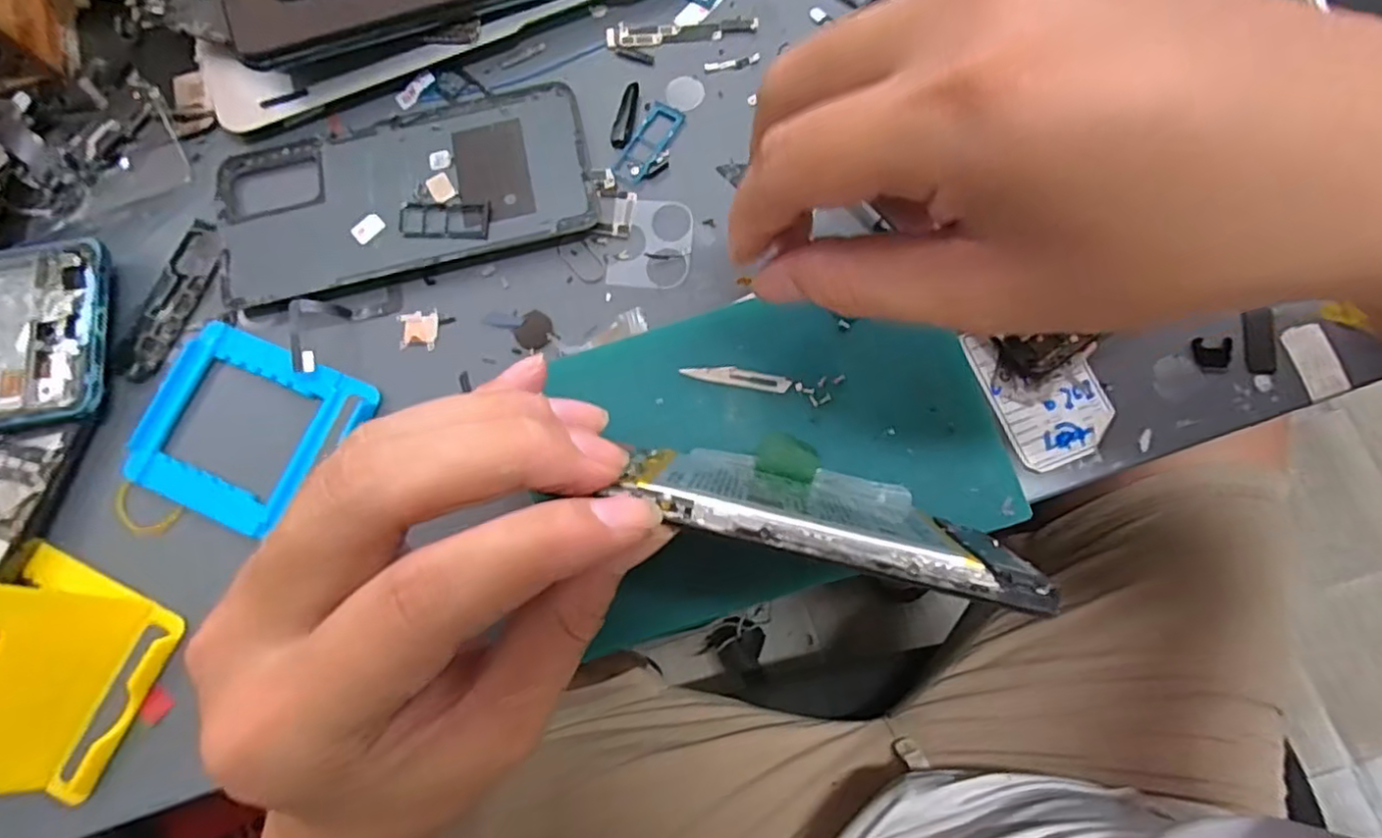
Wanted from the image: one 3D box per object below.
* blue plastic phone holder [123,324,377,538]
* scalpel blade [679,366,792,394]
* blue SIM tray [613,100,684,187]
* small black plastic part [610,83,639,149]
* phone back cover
[{"bbox_3d":[-0.175,0.005,0.260,0.084,0.009,0.071,23,80,6],"label":"blue plastic phone holder"},{"bbox_3d":[0.016,-0.016,0.242,0.039,0.004,0.007,11,79,4],"label":"scalpel blade"},{"bbox_3d":[-0.018,-0.118,0.282,0.016,0.004,0.039,28,80,7],"label":"blue SIM tray"},{"bbox_3d":[-0.028,-0.132,0.284,0.008,0.004,0.031,13,79,4],"label":"small black plastic part"},{"bbox_3d":[-0.122,-0.097,0.280,0.156,0.006,0.074,-13,78,-1],"label":"phone back cover"}]

